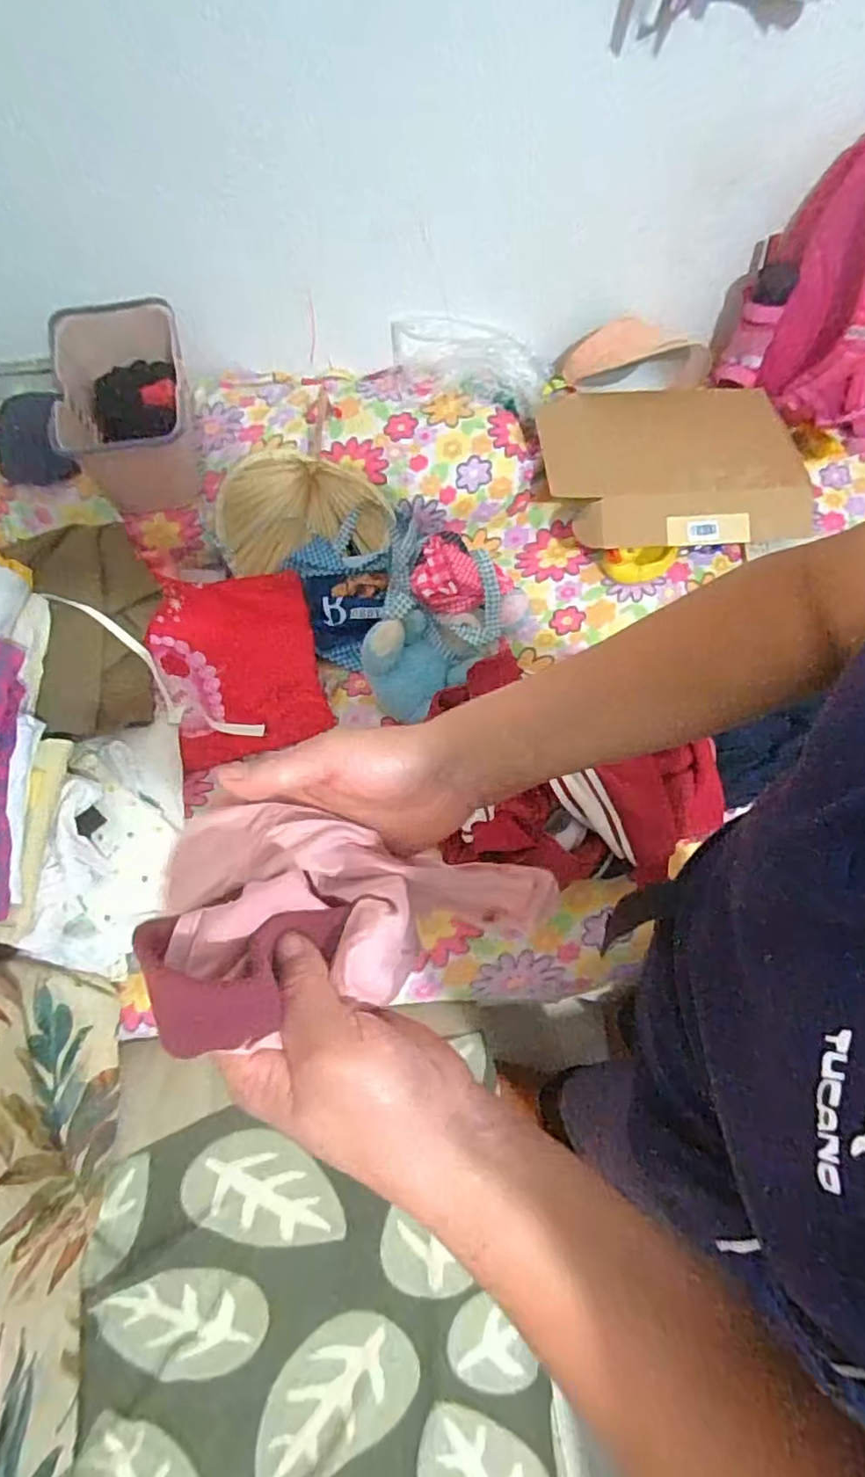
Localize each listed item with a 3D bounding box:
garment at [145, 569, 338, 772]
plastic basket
[{"bbox_3d":[-0.304,-0.128,1.038,0.241,0.053,0.318,-13,70,-12],"label":"garment"},{"bbox_3d":[-0.496,-0.547,1.040,0.204,0.171,0.323,-10,64,-3],"label":"plastic basket"}]

